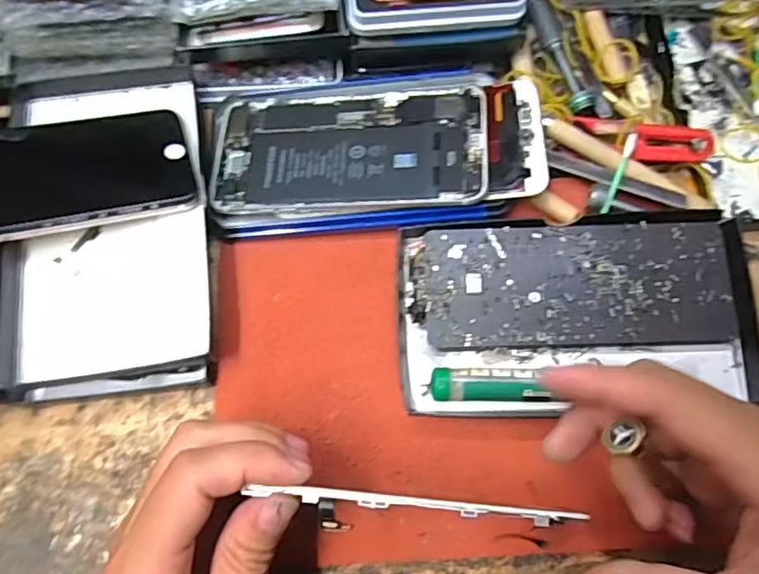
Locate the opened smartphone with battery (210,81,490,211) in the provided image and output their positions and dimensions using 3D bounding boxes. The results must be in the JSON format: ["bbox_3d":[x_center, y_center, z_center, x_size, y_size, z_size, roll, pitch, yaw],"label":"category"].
[{"bbox_3d":[-0.018,-0.081,0.334,0.155,0.005,0.080,-1,69,8],"label":"opened smartphone with battery"}]

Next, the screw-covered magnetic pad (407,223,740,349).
[{"bbox_3d":[0.101,-0.001,0.310,0.166,0.005,0.066,-1,75,3],"label":"screw-covered magnetic pad"}]

